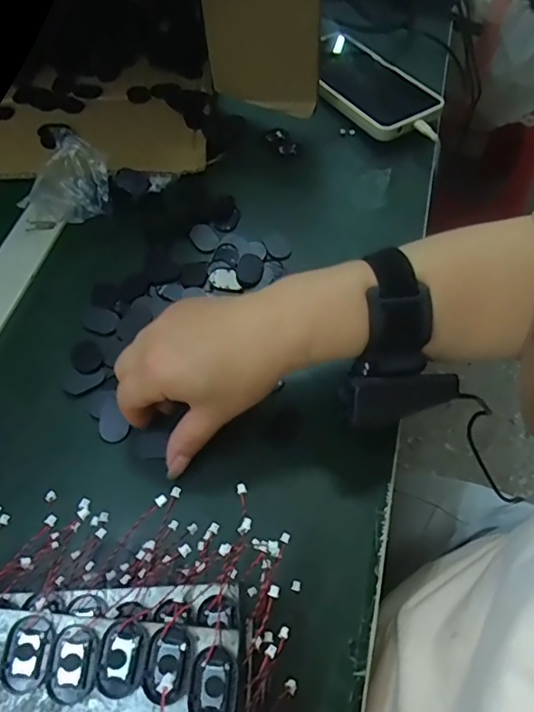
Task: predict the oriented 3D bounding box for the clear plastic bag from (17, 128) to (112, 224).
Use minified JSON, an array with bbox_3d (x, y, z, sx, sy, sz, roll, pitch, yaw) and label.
[{"bbox_3d":[-0.163,-0.141,0.435,0.044,0.049,0.068,39,67,19],"label":"clear plastic bag"}]

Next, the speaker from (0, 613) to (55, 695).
[{"bbox_3d":[-0.101,0.125,0.224,0.020,0.005,0.028,12,60,6],"label":"speaker"}]

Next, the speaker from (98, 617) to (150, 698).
[{"bbox_3d":[-0.061,0.125,0.221,0.018,0.004,0.029,10,60,5],"label":"speaker"}]

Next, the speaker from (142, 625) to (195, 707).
[{"bbox_3d":[-0.041,0.128,0.221,0.018,0.005,0.028,16,61,8],"label":"speaker"}]

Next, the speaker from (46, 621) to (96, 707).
[{"bbox_3d":[-0.082,0.128,0.221,0.017,0.004,0.029,2,60,0],"label":"speaker"}]

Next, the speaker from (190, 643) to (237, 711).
[{"bbox_3d":[-0.022,0.134,0.215,0.018,0.004,0.028,2,60,0],"label":"speaker"}]

